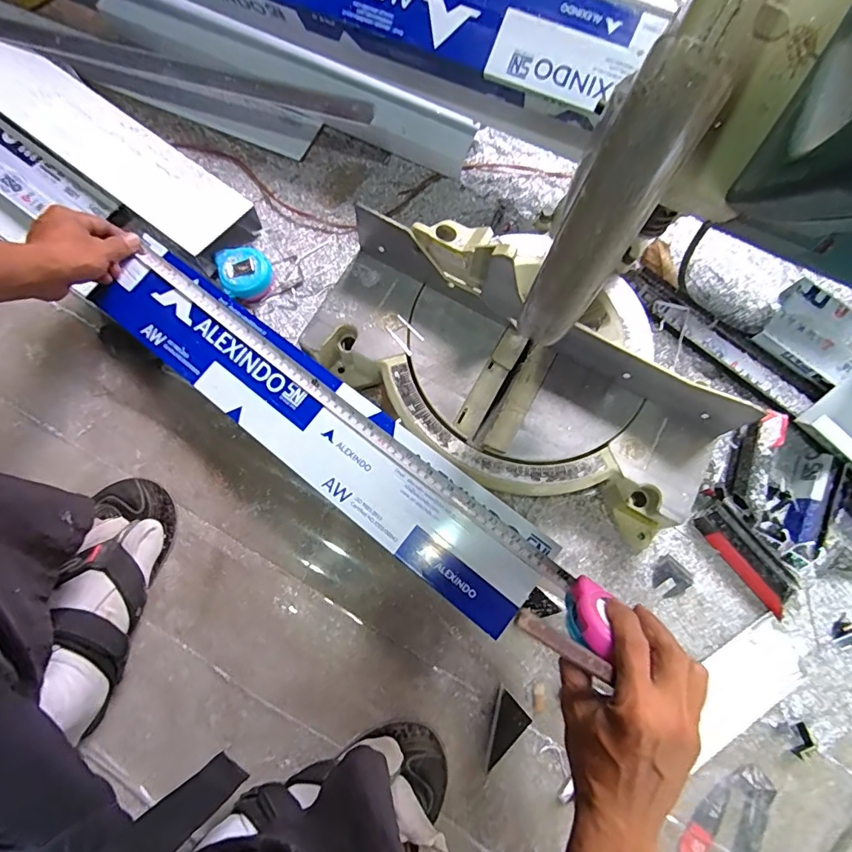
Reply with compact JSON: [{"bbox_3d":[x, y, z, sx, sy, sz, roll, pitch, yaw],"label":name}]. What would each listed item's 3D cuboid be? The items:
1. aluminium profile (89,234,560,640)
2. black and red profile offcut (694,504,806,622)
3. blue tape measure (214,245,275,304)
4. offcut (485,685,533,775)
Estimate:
[{"bbox_3d":[-0.126,-0.011,0.496,0.556,0.015,0.098,37,78,13],"label":"aluminium profile"},{"bbox_3d":[0.370,0.149,0.549,0.052,0.031,0.132,-38,80,-10],"label":"black and red profile offcut"},{"bbox_3d":[-0.230,-0.194,0.621,0.063,0.034,0.066,0,76,-1],"label":"blue tape measure"},{"bbox_3d":[0.087,0.318,0.501,0.036,0.019,0.074,15,76,2],"label":"offcut"}]

